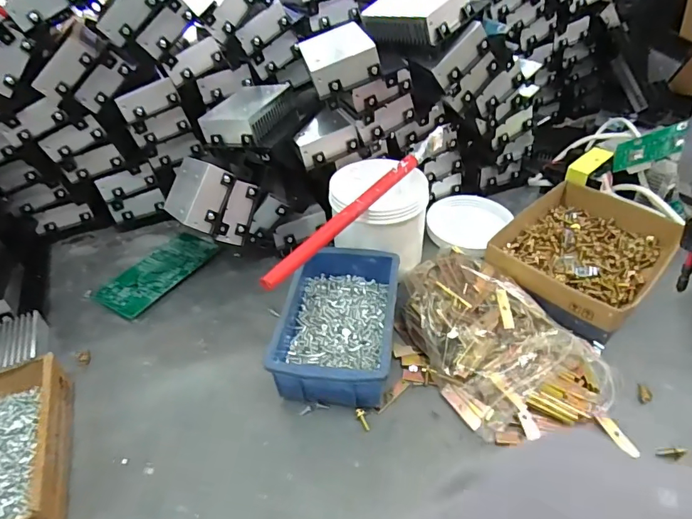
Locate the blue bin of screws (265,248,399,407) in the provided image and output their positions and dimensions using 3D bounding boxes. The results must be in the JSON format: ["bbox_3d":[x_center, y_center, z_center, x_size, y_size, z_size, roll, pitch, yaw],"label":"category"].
[{"bbox_3d":[-0.006,0.059,0.405,0.094,0.059,0.151,6,43,8],"label":"blue bin of screws"}]

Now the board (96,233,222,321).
[{"bbox_3d":[-0.201,0.012,0.500,0.062,0.006,0.126,21,47,22],"label":"board"}]

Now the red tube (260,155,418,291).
[{"bbox_3d":[0.004,-0.040,0.393,0.012,0.011,0.210,26,49,26],"label":"red tube"}]

